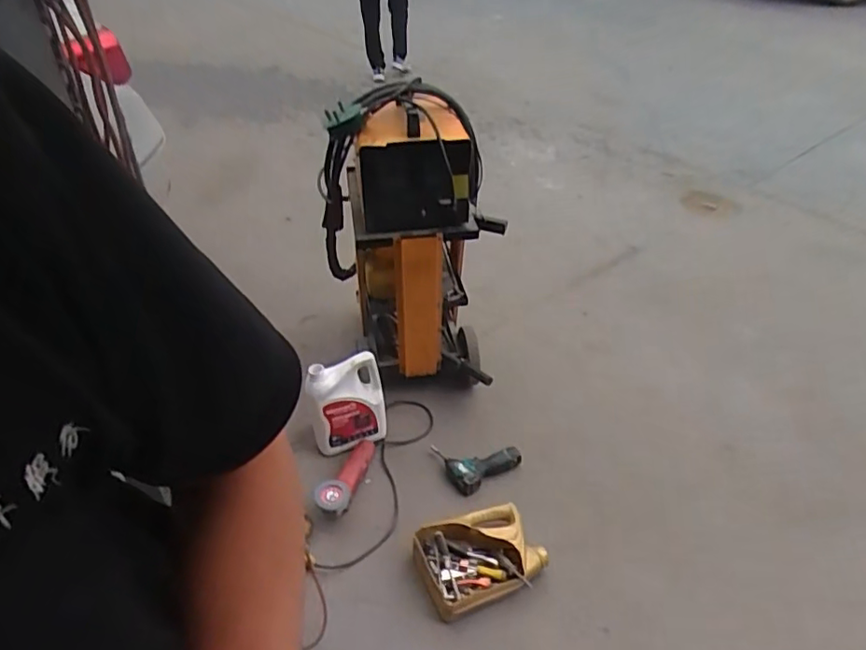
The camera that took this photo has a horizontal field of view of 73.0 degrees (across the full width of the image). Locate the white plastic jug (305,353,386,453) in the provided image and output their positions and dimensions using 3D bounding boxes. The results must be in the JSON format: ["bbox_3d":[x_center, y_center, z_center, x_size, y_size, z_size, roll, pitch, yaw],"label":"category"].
[{"bbox_3d":[-0.240,0.232,1.655,0.211,0.284,0.098,-14,42,-16],"label":"white plastic jug"}]

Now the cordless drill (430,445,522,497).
[{"bbox_3d":[0.118,0.403,1.644,0.252,0.094,0.142,4,40,5],"label":"cordless drill"}]

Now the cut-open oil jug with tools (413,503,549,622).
[{"bbox_3d":[0.113,0.565,1.420,0.283,0.093,0.204,-14,42,-17],"label":"cut-open oil jug with tools"}]

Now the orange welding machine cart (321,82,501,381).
[{"bbox_3d":[-0.061,-0.254,1.718,0.474,0.788,0.484,-8,40,-9],"label":"orange welding machine cart"}]

